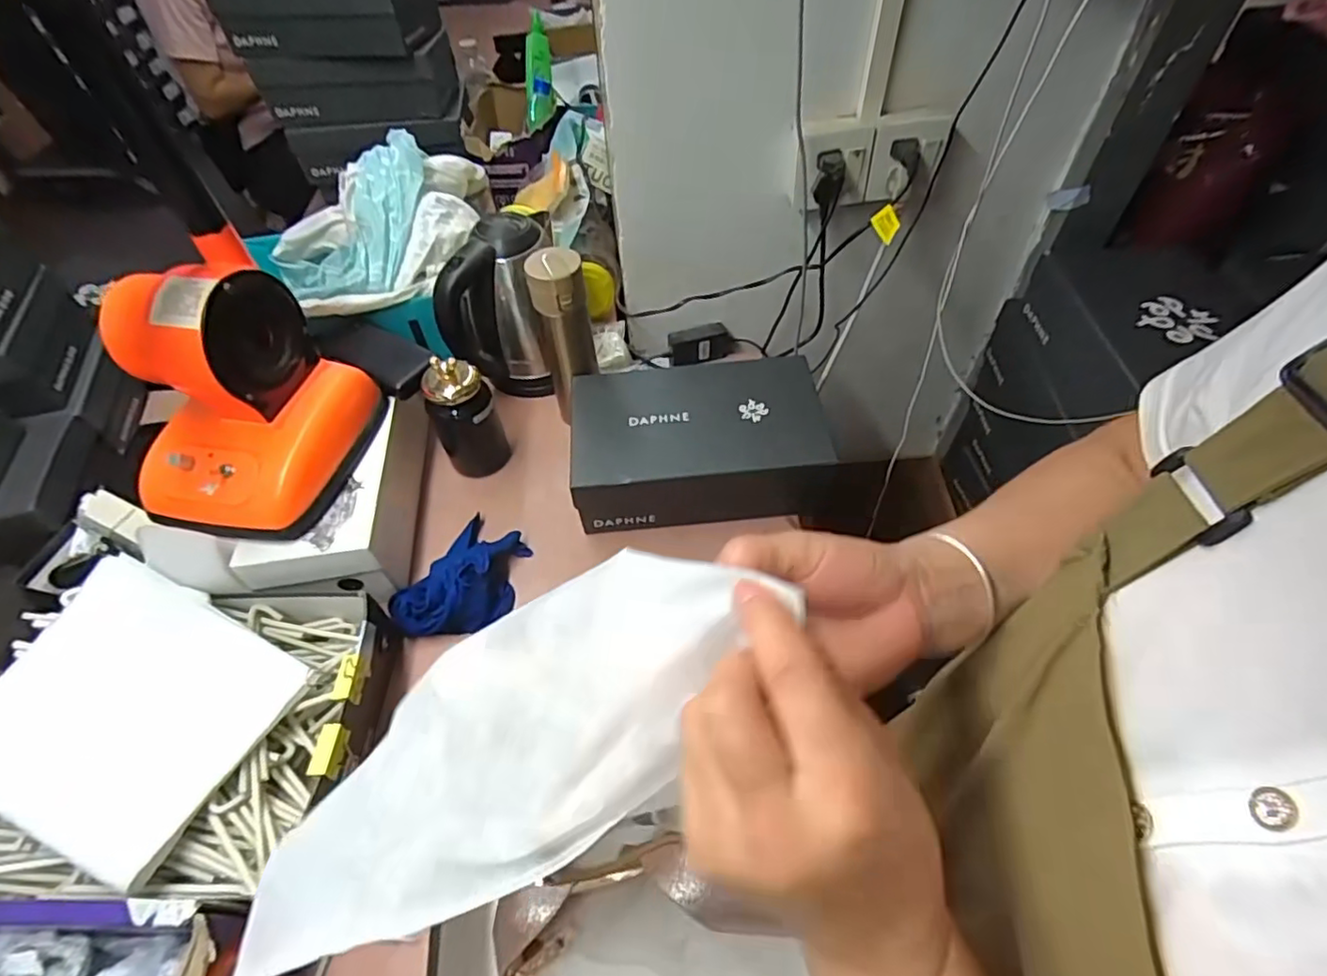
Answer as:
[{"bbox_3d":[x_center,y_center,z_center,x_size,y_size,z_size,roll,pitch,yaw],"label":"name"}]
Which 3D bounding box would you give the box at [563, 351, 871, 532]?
[{"bbox_3d":[0.047,-0.056,0.759,0.302,0.100,0.184,-2,53,0],"label":"box"}]

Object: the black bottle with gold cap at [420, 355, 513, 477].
[{"bbox_3d":[-0.244,-0.086,0.766,0.078,0.165,0.059,-24,56,-16],"label":"black bottle with gold cap"}]

